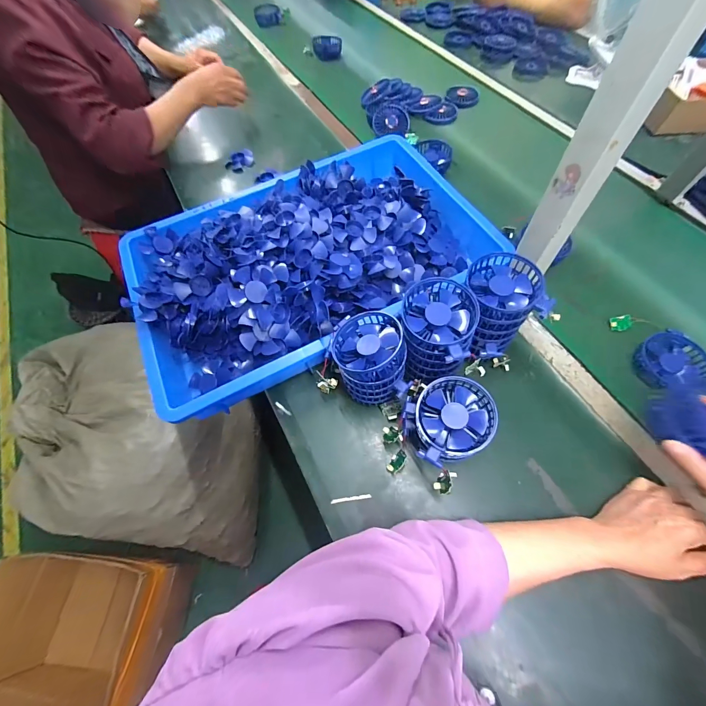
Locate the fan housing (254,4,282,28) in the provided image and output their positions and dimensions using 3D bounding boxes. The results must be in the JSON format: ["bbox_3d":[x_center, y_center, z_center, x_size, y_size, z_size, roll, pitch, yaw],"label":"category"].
[{"bbox_3d":[-0.272,-1.089,1.049,0.083,0.034,0.064,-10,62,-3],"label":"fan housing"}]

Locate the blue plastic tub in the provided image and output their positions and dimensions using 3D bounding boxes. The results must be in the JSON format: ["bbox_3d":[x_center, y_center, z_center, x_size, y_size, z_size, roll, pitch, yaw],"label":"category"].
[{"bbox_3d":[-0.083,-0.170,0.543,0.563,0.095,0.349,-26,64,-11],"label":"blue plastic tub"}]

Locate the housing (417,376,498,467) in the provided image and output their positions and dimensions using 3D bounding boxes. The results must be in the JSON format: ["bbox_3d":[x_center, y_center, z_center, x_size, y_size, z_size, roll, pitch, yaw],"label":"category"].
[{"bbox_3d":[0.122,0.084,0.397,0.085,0.047,0.099,5,62,5],"label":"housing"}]

